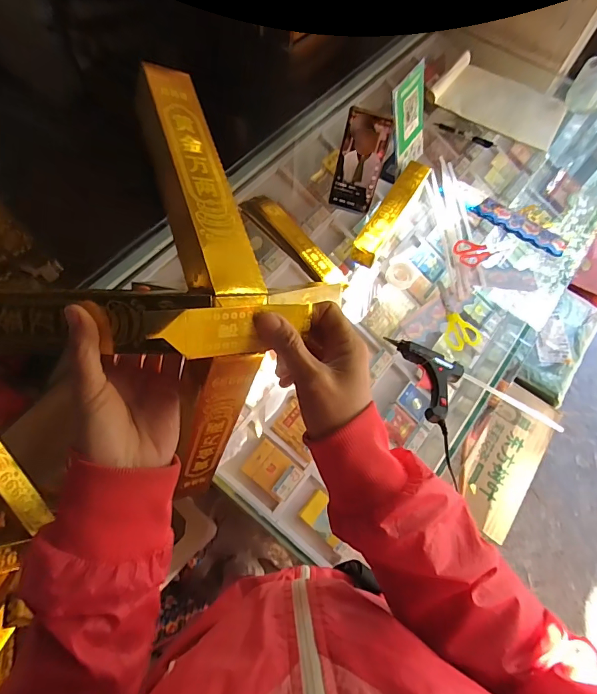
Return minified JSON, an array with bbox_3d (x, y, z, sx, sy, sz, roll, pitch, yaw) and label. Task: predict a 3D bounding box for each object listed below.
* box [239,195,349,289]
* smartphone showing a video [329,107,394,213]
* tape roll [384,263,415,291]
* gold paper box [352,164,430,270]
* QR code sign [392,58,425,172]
[{"bbox_3d":[-0.007,-0.184,0.695,0.052,0.021,0.239,-35,72,-17],"label":"box"},{"bbox_3d":[0.102,-0.305,0.681,0.074,0.158,0.013,18,44,4],"label":"smartphone showing a video"},{"bbox_3d":[0.172,-0.120,0.684,0.049,0.022,0.039,24,66,7],"label":"tape roll"},{"bbox_3d":[0.164,-0.237,0.709,0.047,0.045,0.231,29,67,9],"label":"gold paper box"},{"bbox_3d":[0.199,-0.397,0.722,0.012,0.157,0.101,27,65,32],"label":"QR code sign"}]

